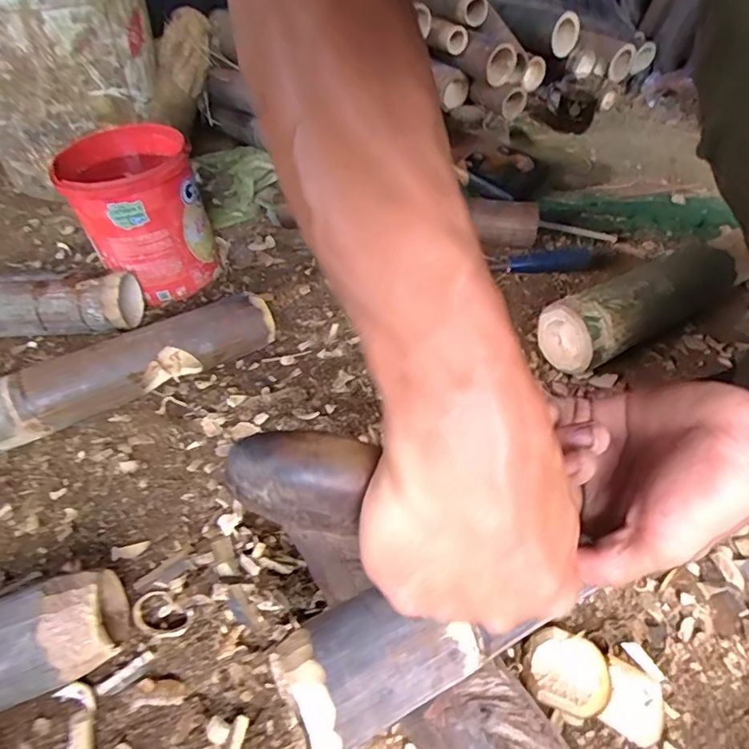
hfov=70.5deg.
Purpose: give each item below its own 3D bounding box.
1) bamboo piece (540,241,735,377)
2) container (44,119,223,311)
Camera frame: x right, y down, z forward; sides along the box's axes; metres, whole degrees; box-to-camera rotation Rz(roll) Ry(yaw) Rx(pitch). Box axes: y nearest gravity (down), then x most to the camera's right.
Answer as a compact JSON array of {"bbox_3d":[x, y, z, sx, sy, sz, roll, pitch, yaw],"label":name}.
[{"bbox_3d":[0.287,-0.074,0.575,0.257,0.073,0.070,-25,51,-23],"label":"bamboo piece"},{"bbox_3d":[-0.270,-0.184,0.619,0.137,0.153,0.135,-24,50,-22],"label":"container"}]

